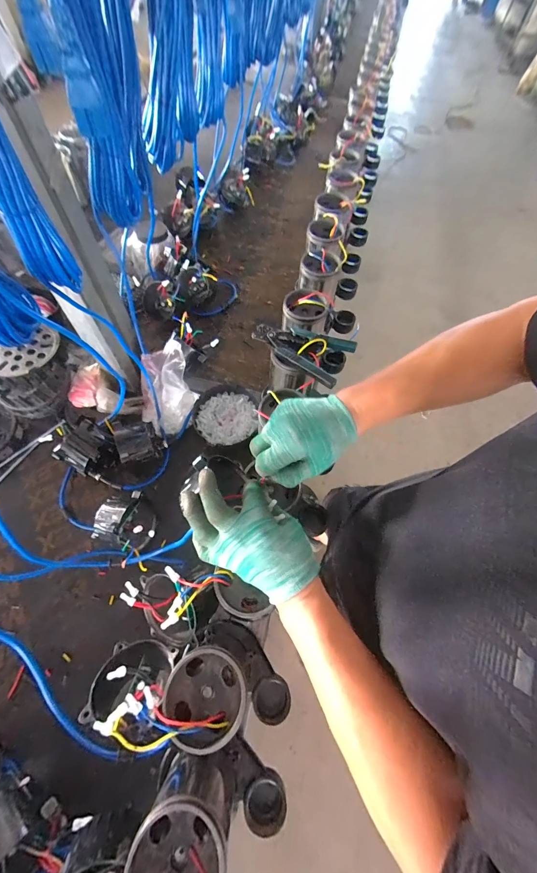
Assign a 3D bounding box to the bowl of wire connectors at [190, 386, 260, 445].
[{"bbox_3d":[-0.094,-0.041,0.701,0.138,0.049,0.136,1,62,-2],"label":"bowl of wire connectors"}]

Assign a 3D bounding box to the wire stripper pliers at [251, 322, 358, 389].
[{"bbox_3d":[0.061,-0.168,0.564,0.182,0.024,0.097,34,66,14],"label":"wire stripper pliers"}]

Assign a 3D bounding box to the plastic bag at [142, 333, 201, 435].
[{"bbox_3d":[-0.220,-0.109,0.691,0.105,0.120,0.184,13,63,4],"label":"plastic bag"}]

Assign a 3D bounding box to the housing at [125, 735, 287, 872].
[{"bbox_3d":[-0.057,0.435,0.363,0.157,0.171,0.093,2,62,-2],"label":"housing"}]

